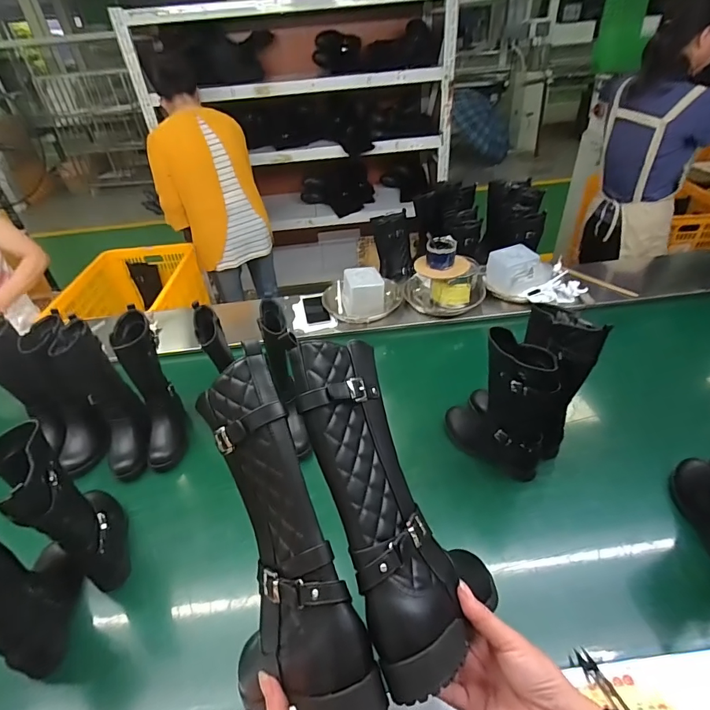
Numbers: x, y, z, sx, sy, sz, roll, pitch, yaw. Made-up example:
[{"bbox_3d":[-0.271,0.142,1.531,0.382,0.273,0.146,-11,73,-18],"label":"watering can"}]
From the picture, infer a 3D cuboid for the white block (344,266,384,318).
[{"bbox_3d":[0.025,-0.192,1.259,0.133,0.118,0.122,-6,39,1],"label":"white block"}]

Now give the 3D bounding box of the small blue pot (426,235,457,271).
[{"bbox_3d":[0.259,-0.307,1.240,0.088,0.062,0.094,2,40,11],"label":"small blue pot"}]

